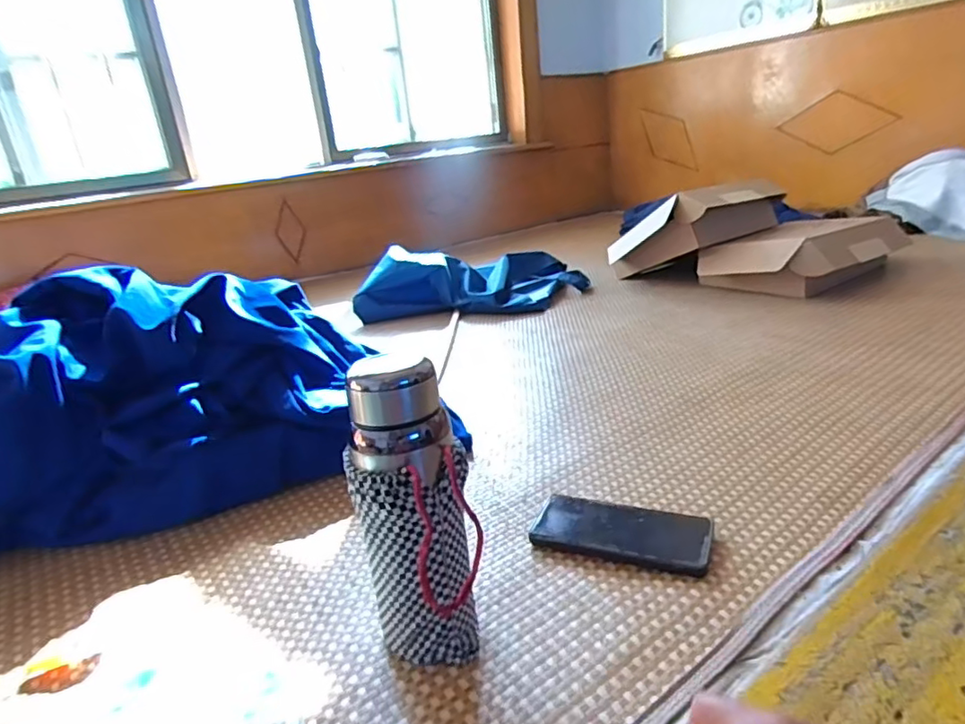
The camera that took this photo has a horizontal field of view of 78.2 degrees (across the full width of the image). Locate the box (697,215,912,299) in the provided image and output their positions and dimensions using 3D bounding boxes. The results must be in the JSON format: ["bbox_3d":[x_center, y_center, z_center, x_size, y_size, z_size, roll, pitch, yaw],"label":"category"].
[{"bbox_3d":[0.719,-0.252,1.330,0.382,0.118,0.280,-18,26,-30],"label":"box"}]

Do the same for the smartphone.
[{"bbox_3d":[0.130,0.161,0.564,0.162,0.013,0.071,3,22,26],"label":"smartphone"}]

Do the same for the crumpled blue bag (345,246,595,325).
[{"bbox_3d":[-0.019,-0.214,1.471,0.542,0.129,0.327,-3,20,7],"label":"crumpled blue bag"}]

